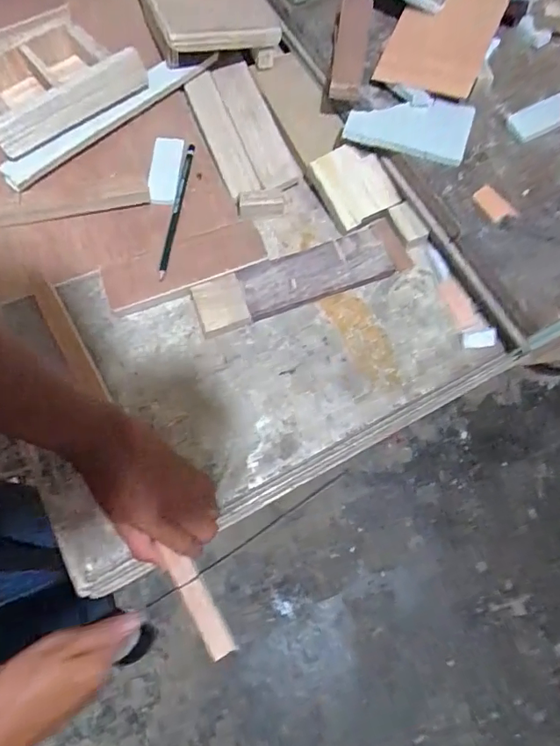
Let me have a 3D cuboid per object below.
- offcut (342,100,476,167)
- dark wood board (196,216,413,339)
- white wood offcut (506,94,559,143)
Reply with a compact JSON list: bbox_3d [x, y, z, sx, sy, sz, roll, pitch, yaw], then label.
[{"bbox_3d":[0.126,-0.243,0.488,0.115,0.017,0.062,18,71,5],"label":"offcut"},{"bbox_3d":[0.021,-0.093,0.489,0.211,0.017,0.052,-20,72,-8],"label":"dark wood board"},{"bbox_3d":[0.258,-0.253,0.493,0.068,0.007,0.033,-24,72,-10],"label":"white wood offcut"}]

